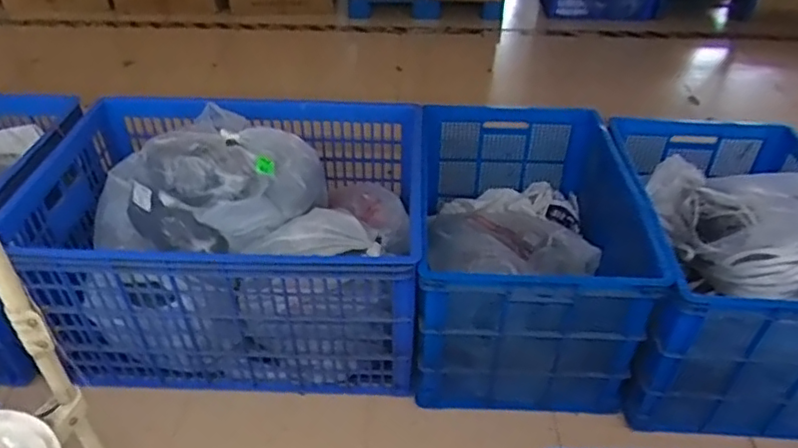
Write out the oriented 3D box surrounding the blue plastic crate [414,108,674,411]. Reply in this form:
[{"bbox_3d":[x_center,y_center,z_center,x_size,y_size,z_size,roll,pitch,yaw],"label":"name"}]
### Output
[{"bbox_3d":[0.380,0.059,1.820,0.628,0.492,0.807,2,40,2],"label":"blue plastic crate"}]

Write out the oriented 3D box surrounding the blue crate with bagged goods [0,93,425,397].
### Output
[{"bbox_3d":[-0.449,0.006,1.751,1.003,0.539,0.715,1,40,0],"label":"blue crate with bagged goods"}]

